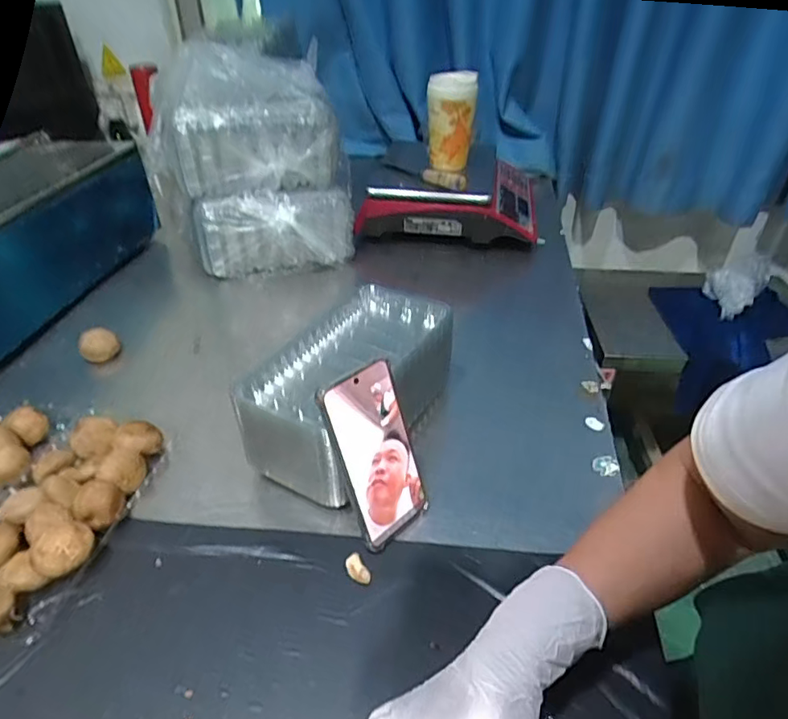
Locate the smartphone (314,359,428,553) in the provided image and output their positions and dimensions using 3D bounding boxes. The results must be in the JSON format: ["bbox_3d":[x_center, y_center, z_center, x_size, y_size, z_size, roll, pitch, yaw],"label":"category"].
[{"bbox_3d":[-0.015,0.084,0.465,0.076,0.158,0.016,-27,22,-30],"label":"smartphone"}]

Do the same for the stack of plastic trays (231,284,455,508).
[{"bbox_3d":[-0.040,0.027,0.582,0.131,0.103,0.258,19,42,24],"label":"stack of plastic trays"}]

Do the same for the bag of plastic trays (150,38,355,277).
[{"bbox_3d":[-0.226,-0.305,0.846,0.286,0.279,0.203,-13,39,-15],"label":"bag of plastic trays"}]

